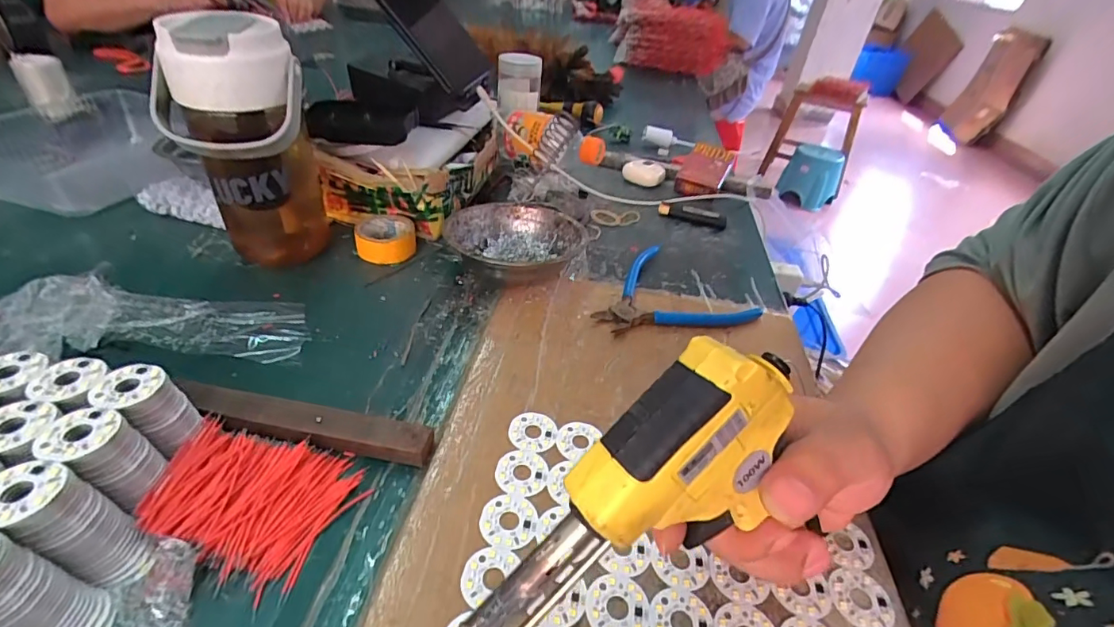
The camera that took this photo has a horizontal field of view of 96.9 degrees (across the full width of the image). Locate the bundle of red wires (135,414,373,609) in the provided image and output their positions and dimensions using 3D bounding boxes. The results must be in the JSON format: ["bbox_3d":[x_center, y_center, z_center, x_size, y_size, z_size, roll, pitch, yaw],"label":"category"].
[{"bbox_3d":[-0.162,0.093,0.264,0.100,0.015,0.075,18,39,15],"label":"bundle of red wires"}]

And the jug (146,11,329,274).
[{"bbox_3d":[-0.244,-0.125,0.393,0.092,0.186,0.072,-7,39,-17],"label":"jug"}]

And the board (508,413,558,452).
[{"bbox_3d":[-0.015,0.074,0.314,0.030,0.004,0.030,3,38,-4],"label":"board"}]

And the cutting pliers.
[{"bbox_3d":[0.092,-0.027,0.460,0.146,0.013,0.125,-6,39,-16],"label":"cutting pliers"}]

